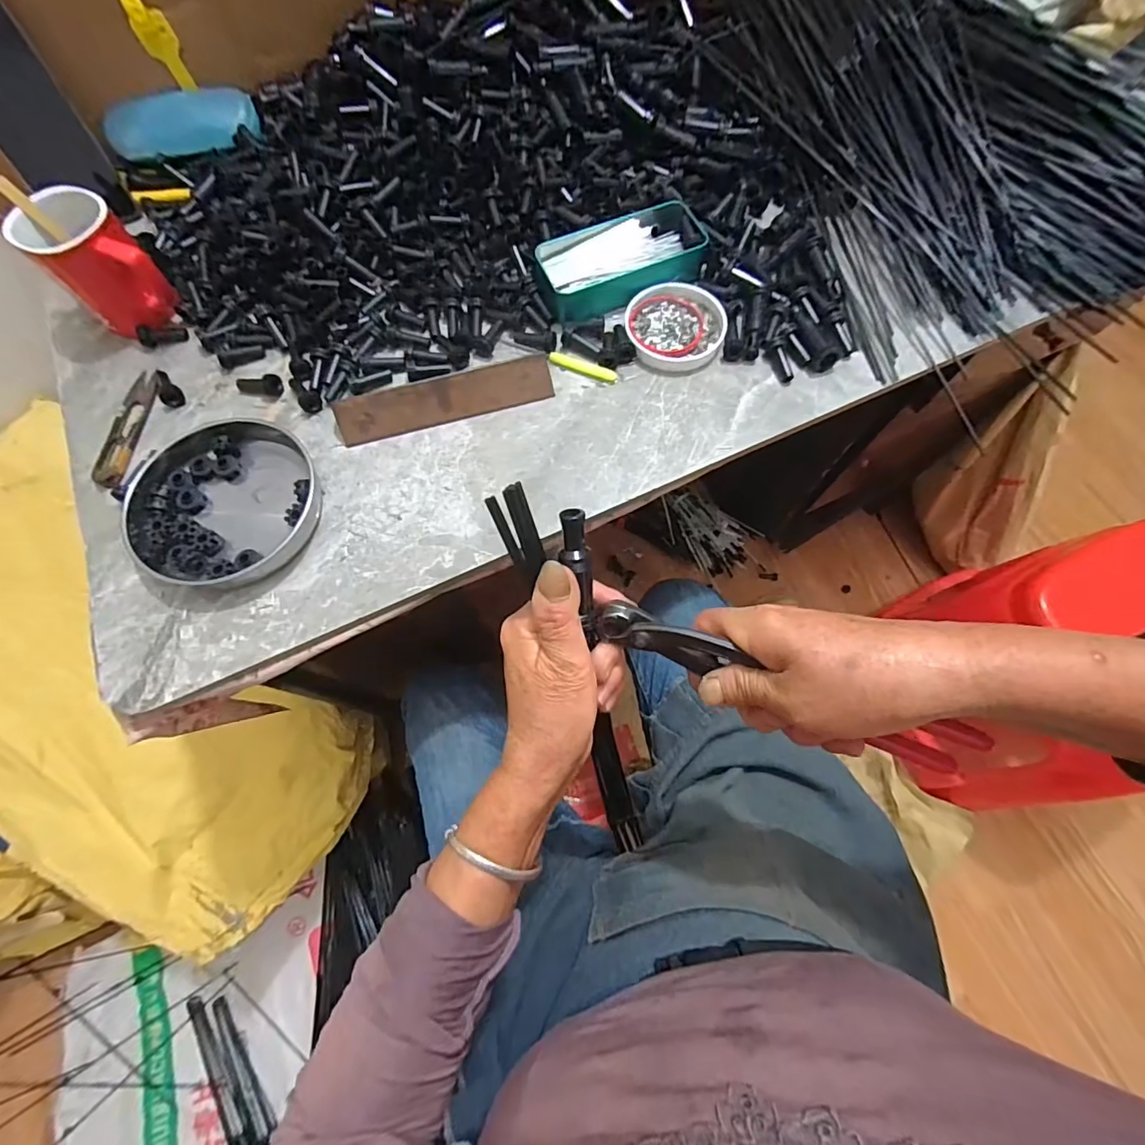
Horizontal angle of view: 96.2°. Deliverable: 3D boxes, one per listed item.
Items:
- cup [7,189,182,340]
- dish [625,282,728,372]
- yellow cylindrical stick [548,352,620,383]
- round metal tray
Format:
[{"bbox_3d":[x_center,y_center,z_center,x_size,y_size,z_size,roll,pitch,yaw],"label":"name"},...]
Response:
[{"bbox_3d":[-0.399,-0.258,0.438,0.104,0.079,0.072,42,76,15],"label":"cup"},{"bbox_3d":[0.093,-0.221,0.460,0.085,0.012,0.086,0,69,1],"label":"dish"},{"bbox_3d":[0.009,-0.180,0.453,0.062,0.009,0.011,21,71,9],"label":"yellow cylindrical stick"},{"bbox_3d":[-0.277,-0.061,0.407,0.155,0.030,0.134,41,75,15],"label":"round metal tray"}]

